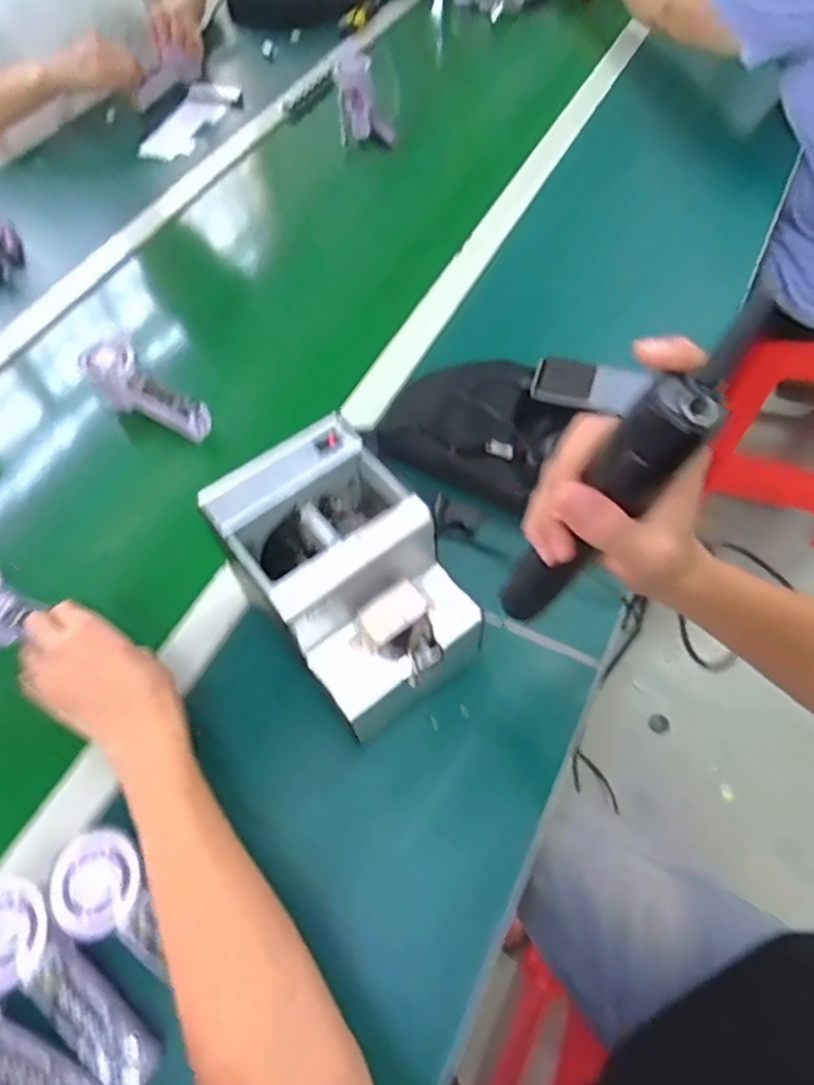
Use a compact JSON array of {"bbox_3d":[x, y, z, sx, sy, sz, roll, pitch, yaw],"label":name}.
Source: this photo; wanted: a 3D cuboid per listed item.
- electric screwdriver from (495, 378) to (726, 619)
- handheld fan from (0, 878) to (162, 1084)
[{"bbox_3d":[0.093,-0.010,0.346,0.030,0.196,0.025,9,57,-11],"label":"electric screwdriver"},{"bbox_3d":[-0.214,0.273,0.404,0.150,0.028,0.051,38,67,8],"label":"handheld fan"}]

